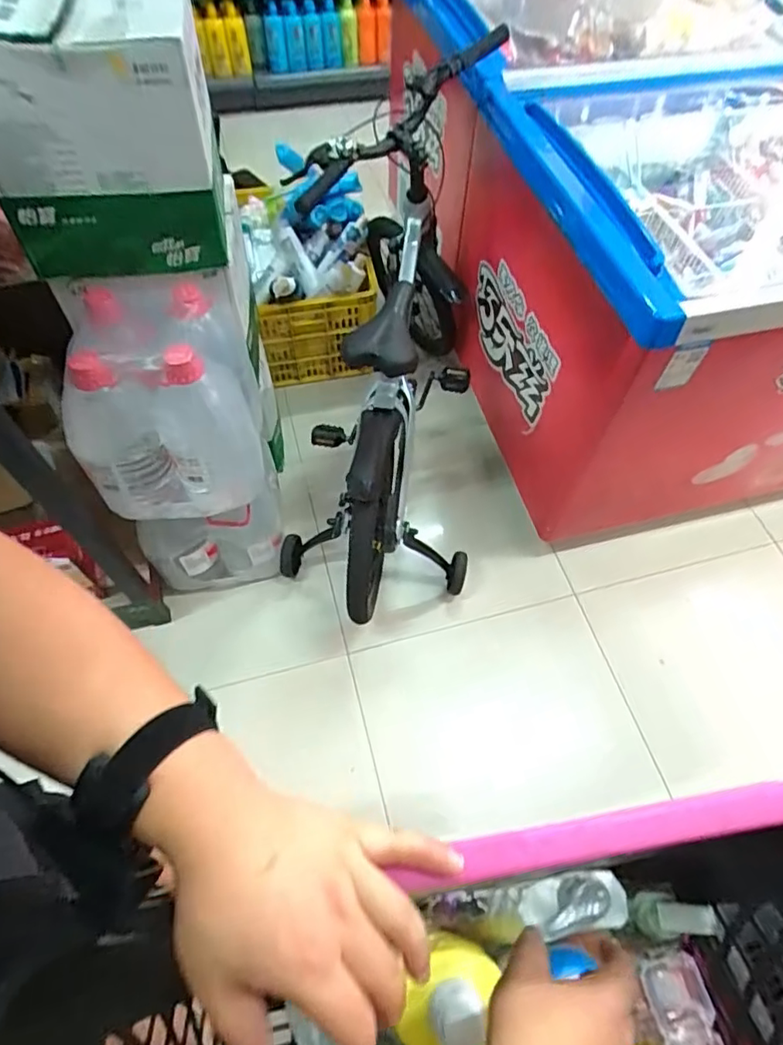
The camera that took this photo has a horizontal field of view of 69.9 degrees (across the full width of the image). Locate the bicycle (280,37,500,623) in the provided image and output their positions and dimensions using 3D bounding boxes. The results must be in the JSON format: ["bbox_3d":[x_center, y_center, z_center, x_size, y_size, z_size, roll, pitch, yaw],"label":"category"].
[{"bbox_3d":[-0.022,-0.392,1.283,0.423,0.789,1.009,2,61,-2],"label":"bicycle"}]

